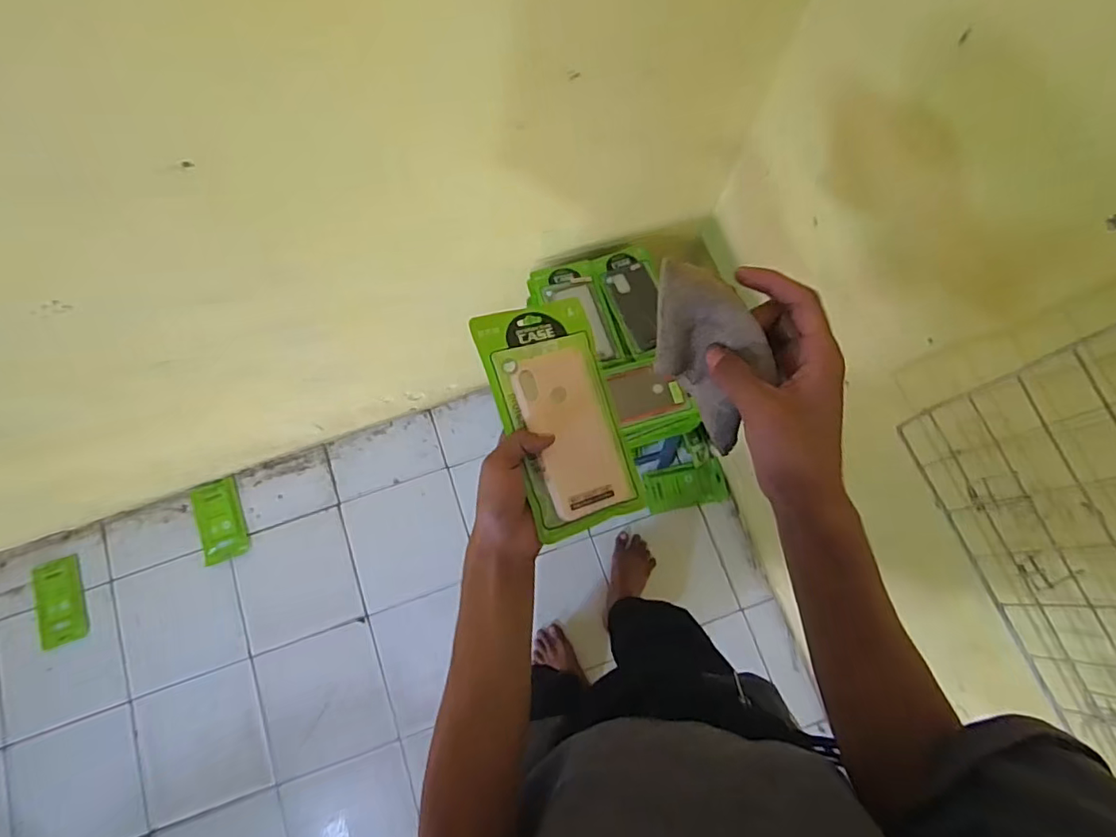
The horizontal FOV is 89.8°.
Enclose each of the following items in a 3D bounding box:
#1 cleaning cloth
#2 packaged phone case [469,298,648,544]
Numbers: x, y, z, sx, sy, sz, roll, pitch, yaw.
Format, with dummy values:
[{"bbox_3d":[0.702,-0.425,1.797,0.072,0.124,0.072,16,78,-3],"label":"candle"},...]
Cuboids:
[{"bbox_3d":[0.102,-0.044,0.387,0.059,0.066,0.124,-27,80,-5],"label":"cleaning cloth"},{"bbox_3d":[0.003,-0.004,0.516,0.110,0.014,0.211,-15,85,-21],"label":"packaged phone case"}]

